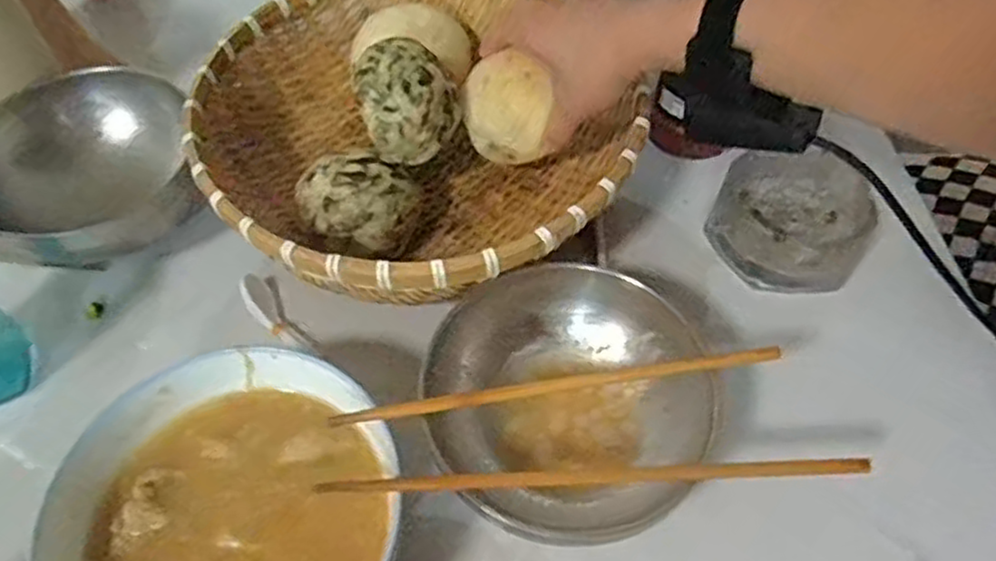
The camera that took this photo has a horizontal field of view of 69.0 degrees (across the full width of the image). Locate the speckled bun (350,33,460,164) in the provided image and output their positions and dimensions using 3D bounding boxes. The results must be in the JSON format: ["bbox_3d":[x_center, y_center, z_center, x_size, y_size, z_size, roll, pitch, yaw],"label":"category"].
[{"bbox_3d":[-0.058,-0.120,0.488,0.067,0.057,0.068,-4,56,-3],"label":"speckled bun"}]

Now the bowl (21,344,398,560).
[{"bbox_3d":[-0.139,0.123,0.375,0.169,0.071,0.165,0,56,0],"label":"bowl"}]

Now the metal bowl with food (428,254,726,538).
[{"bbox_3d":[0.038,0.066,0.413,0.164,0.070,0.155,0,56,0],"label":"metal bowl with food"}]

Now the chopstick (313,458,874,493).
[{"bbox_3d":[0.047,0.095,0.351,0.259,0.009,0.010,-2,56,-1],"label":"chopstick"}]

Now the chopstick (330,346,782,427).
[{"bbox_3d":[0.030,0.055,0.370,0.225,0.013,0.010,-6,56,-4],"label":"chopstick"}]

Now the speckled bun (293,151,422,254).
[{"bbox_3d":[-0.092,-0.044,0.490,0.079,0.059,0.063,8,56,6],"label":"speckled bun"}]

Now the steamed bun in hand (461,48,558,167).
[{"bbox_3d":[0.005,-0.120,0.510,0.059,0.057,0.057,0,56,0],"label":"steamed bun in hand"}]

